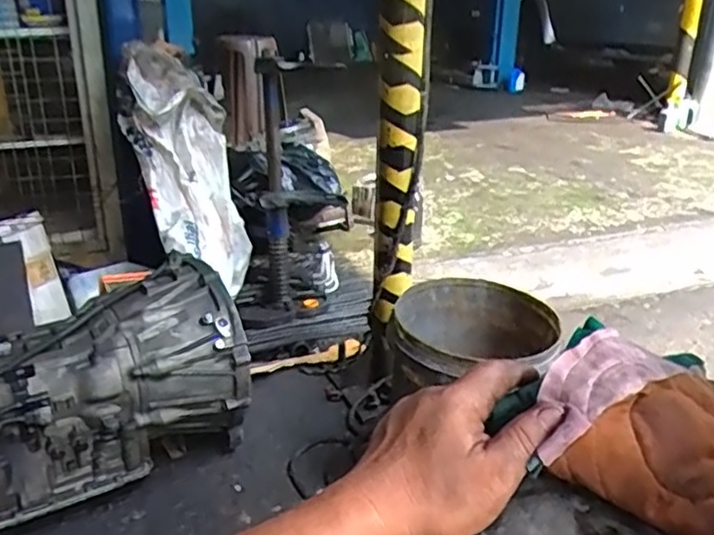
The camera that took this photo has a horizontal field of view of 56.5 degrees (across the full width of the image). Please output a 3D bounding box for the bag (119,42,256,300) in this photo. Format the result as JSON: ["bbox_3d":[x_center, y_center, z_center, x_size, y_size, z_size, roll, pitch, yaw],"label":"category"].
[{"bbox_3d":[-0.444,-0.240,1.725,0.155,0.662,0.292,-10,12,41],"label":"bag"}]

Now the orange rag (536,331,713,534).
[{"bbox_3d":[0.188,0.097,0.381,0.157,0.062,0.112,3,23,8],"label":"orange rag"}]

